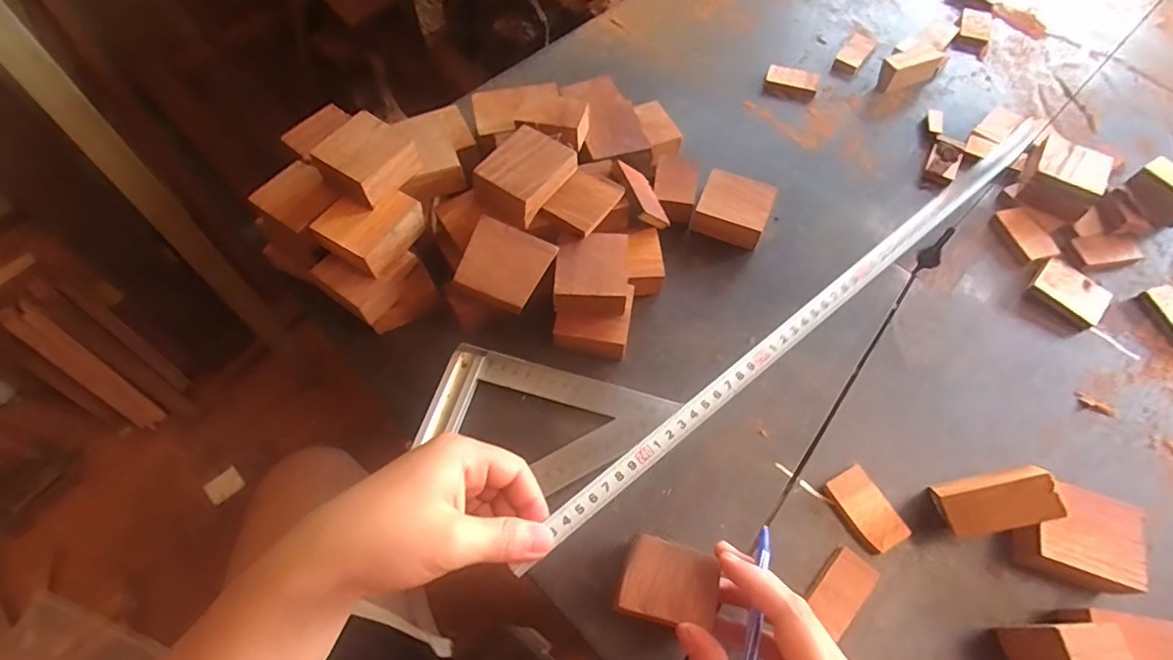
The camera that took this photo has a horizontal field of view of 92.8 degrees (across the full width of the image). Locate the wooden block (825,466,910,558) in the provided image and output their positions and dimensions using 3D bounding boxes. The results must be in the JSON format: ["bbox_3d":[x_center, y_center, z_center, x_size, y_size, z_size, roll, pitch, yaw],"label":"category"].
[{"bbox_3d":[0.194,0.126,0.390,0.031,0.012,0.054,-25,65,-14],"label":"wooden block"}]

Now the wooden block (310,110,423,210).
[{"bbox_3d":[-0.164,-0.130,0.416,0.056,0.028,0.055,33,67,16],"label":"wooden block"}]

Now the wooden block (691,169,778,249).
[{"bbox_3d":[0.133,-0.109,0.504,0.060,0.028,0.065,22,63,10],"label":"wooden block"}]

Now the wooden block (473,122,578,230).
[{"bbox_3d":[-0.051,-0.125,0.445,0.056,0.021,0.075,32,67,16],"label":"wooden block"}]

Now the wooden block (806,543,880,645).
[{"bbox_3d":[0.166,0.170,0.365,0.029,0.009,0.050,38,67,18],"label":"wooden block"}]

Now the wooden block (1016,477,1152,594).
[{"bbox_3d":[0.325,0.137,0.372,0.068,0.032,0.061,22,63,10],"label":"wooden block"}]

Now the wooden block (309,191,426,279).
[{"bbox_3d":[-0.164,-0.077,0.424,0.055,0.033,0.066,33,67,16],"label":"wooden block"}]

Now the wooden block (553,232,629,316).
[{"bbox_3d":[0.004,-0.045,0.434,0.054,0.024,0.060,2,62,2],"label":"wooden block"}]

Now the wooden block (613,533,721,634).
[{"bbox_3d":[0.048,0.146,0.322,0.055,0.008,0.043,14,62,6],"label":"wooden block"}]

